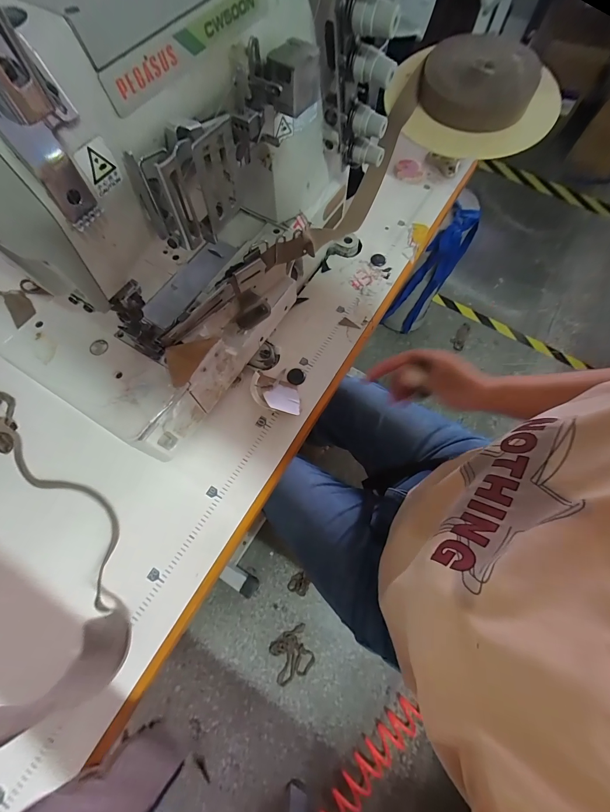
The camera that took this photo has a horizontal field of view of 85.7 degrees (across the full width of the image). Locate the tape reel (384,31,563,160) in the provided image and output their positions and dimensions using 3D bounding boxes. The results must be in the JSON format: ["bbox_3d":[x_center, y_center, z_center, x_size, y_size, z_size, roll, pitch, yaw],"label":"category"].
[{"bbox_3d":[0.250,-0.480,0.501,0.228,0.072,0.211,16,69,6],"label":"tape reel"}]

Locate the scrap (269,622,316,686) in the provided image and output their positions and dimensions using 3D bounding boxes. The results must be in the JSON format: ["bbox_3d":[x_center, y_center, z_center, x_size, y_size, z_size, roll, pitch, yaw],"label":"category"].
[{"bbox_3d":[-0.038,0.727,0.961,0.115,0.008,0.119,-19,70,-8],"label":"scrap"}]

